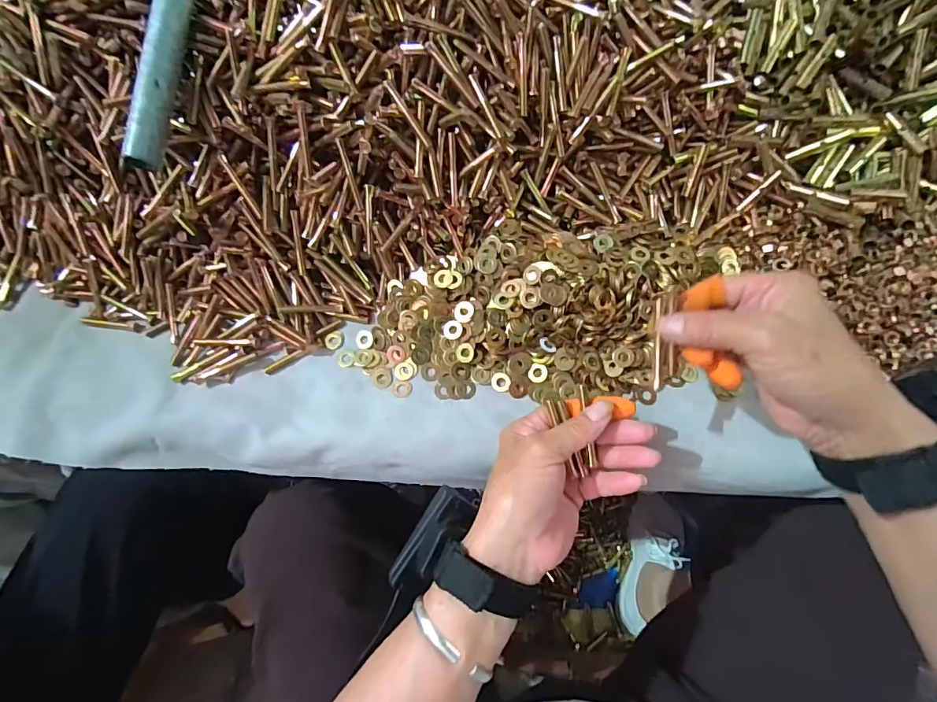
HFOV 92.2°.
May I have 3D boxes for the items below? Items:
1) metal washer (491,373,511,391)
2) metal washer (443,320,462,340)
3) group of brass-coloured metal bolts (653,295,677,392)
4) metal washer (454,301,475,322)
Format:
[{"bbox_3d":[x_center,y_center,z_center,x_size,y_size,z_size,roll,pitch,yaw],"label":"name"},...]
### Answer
[{"bbox_3d":[0.028,0.027,0.388,0.016,0.004,0.015,11,72,6],"label":"metal washer"},{"bbox_3d":[-0.014,-0.018,0.398,0.016,0.005,0.016,-1,71,2],"label":"metal washer"},{"bbox_3d":[0.126,-0.005,0.289,0.011,0.007,0.060,3,90,3],"label":"group of brass-coloured metal bolts"},{"bbox_3d":[-0.004,-0.034,0.394,0.016,0.004,0.019,1,92,2],"label":"metal washer"}]

